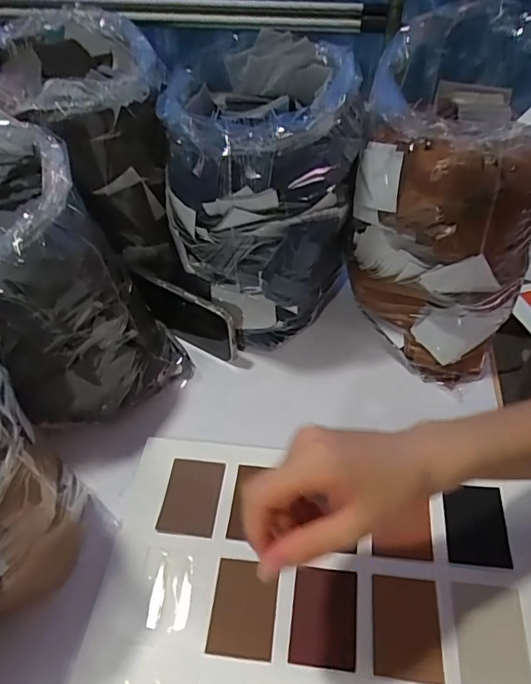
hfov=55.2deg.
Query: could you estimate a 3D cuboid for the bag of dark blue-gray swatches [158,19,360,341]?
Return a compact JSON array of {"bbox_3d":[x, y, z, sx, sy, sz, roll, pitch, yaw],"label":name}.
[{"bbox_3d":[0.002,-0.142,0.526,0.168,0.250,0.192,-1,47,3],"label":"bag of dark blue-gray swatches"}]

